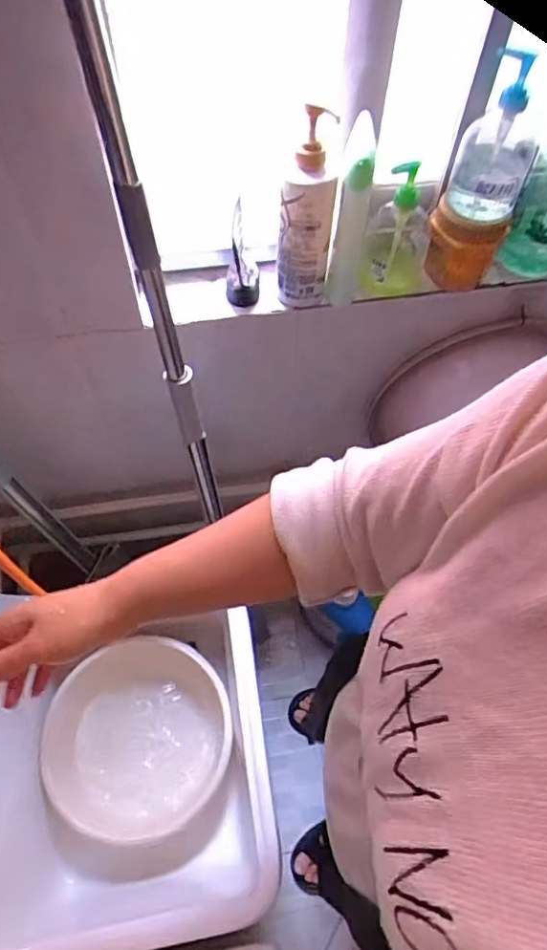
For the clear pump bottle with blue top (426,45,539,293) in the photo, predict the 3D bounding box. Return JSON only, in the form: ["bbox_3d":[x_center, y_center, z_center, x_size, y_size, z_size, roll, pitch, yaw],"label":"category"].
[{"bbox_3d":[0.252,-0.346,0.674,0.089,0.244,0.085,21,61,10],"label":"clear pump bottle with blue top"}]

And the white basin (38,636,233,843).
[{"bbox_3d":[-0.251,0.455,1.003,0.322,0.116,0.331,1,60,-2],"label":"white basin"}]

